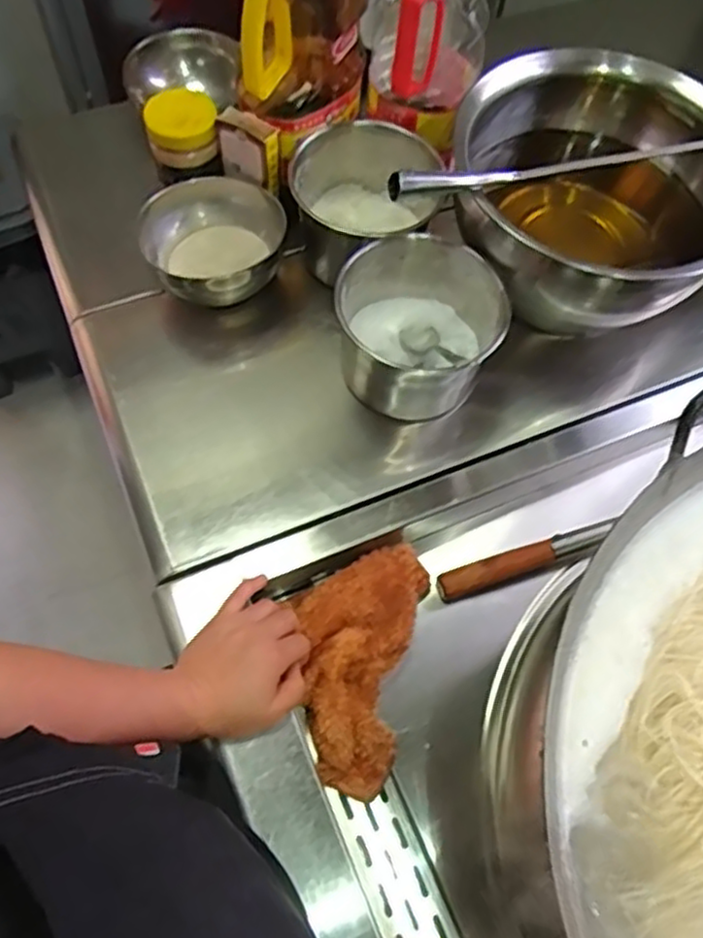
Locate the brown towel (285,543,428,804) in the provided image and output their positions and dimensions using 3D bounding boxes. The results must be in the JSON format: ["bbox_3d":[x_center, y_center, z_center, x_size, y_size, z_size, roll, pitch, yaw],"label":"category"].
[{"bbox_3d":[0.002,0.164,0.593,0.101,0.049,0.204,10,73,1],"label":"brown towel"}]

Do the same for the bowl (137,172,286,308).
[{"bbox_3d":[-0.136,-0.223,0.709,0.134,0.080,0.137,1,64,-3],"label":"bowl"}]

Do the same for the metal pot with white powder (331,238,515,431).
[{"bbox_3d":[0.064,-0.132,0.653,0.136,0.119,0.137,1,64,-3],"label":"metal pot with white powder"}]

